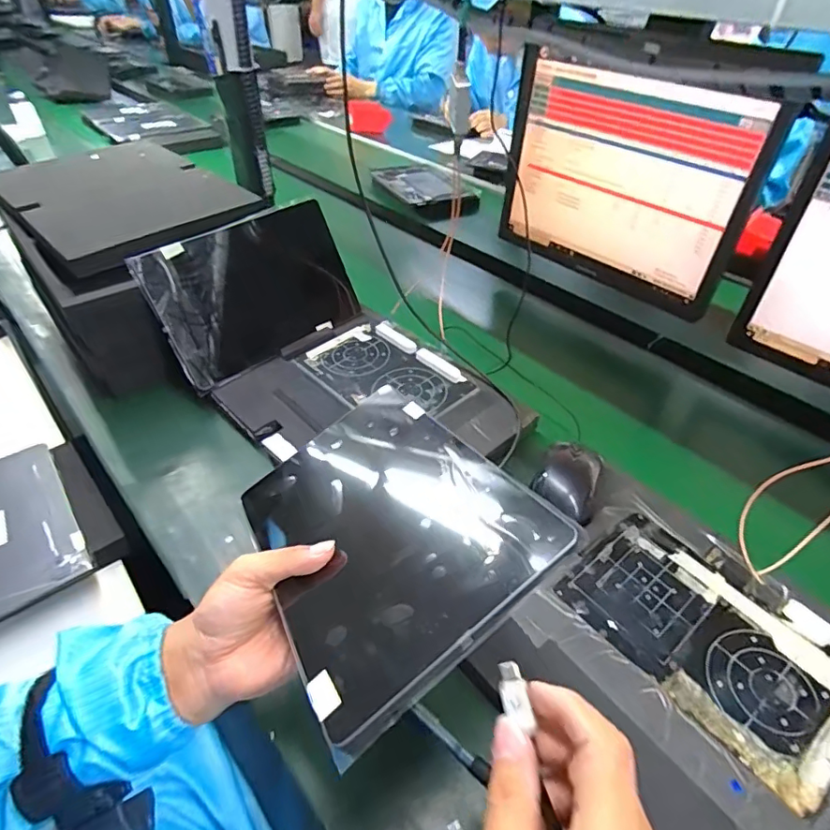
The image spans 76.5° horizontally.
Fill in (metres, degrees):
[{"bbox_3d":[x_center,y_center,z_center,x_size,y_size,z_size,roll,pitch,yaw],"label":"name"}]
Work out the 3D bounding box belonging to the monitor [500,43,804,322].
[{"bbox_3d":[0.296,-0.336,0.774,0.064,0.276,0.372,-30,51,-30],"label":"monitor"}]

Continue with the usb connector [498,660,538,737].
[{"bbox_3d":[0.048,0.135,0.251,0.012,0.005,0.031,-10,61,-13],"label":"usb connector"}]

